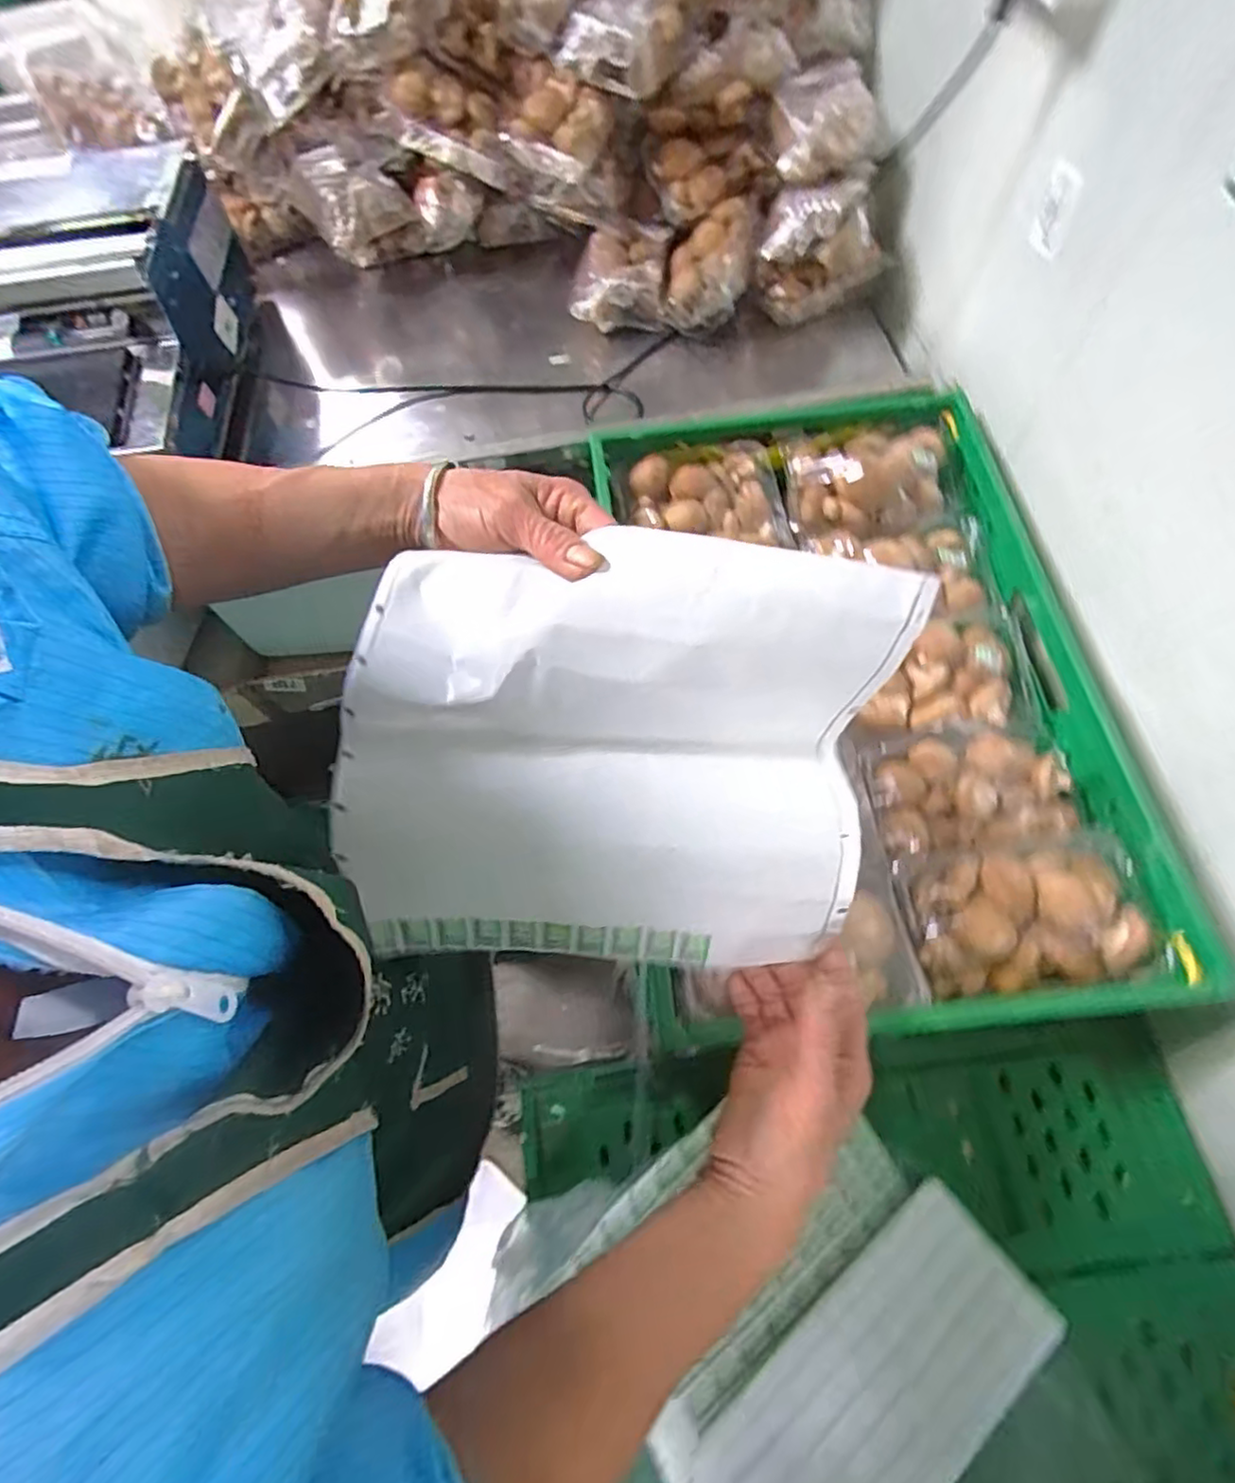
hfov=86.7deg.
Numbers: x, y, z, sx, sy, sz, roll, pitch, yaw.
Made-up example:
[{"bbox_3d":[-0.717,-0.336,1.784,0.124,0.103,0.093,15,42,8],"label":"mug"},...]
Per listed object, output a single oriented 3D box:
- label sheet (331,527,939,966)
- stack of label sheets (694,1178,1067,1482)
[{"bbox_3d":[-0.003,0.011,0.362,0.272,0.045,0.240,8,105,0],"label":"label sheet"},{"bbox_3d":[0.203,0.498,0.501,0.281,0.023,0.128,-37,68,-13],"label":"stack of label sheets"}]

